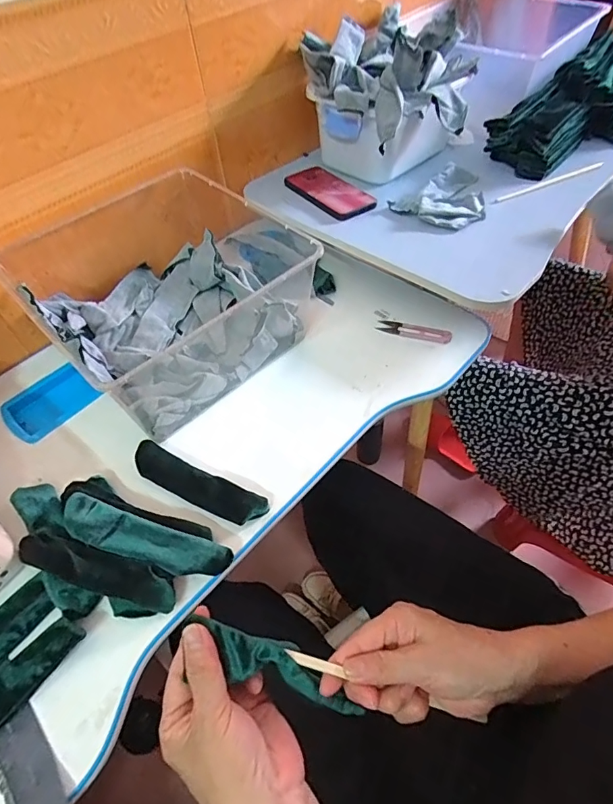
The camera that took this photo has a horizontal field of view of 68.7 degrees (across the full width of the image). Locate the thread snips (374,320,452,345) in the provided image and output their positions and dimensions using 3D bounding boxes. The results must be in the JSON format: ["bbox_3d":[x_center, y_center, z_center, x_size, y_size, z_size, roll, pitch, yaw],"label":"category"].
[{"bbox_3d":[0.151,-0.100,0.635,0.103,0.007,0.026,14,56,14],"label":"thread snips"}]

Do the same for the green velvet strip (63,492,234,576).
[{"bbox_3d":[-0.160,0.134,0.438,0.172,0.011,0.041,16,60,11],"label":"green velvet strip"}]

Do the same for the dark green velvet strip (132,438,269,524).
[{"bbox_3d":[-0.122,0.089,0.492,0.170,0.018,0.038,23,58,19],"label":"dark green velvet strip"}]

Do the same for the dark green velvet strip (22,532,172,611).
[{"bbox_3d":[-0.205,0.160,0.431,0.170,0.026,0.034,13,56,13],"label":"dark green velvet strip"}]

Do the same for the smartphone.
[{"bbox_3d":[0.041,-0.351,0.745,0.085,0.009,0.178,-30,57,-17],"label":"smartphone"}]

